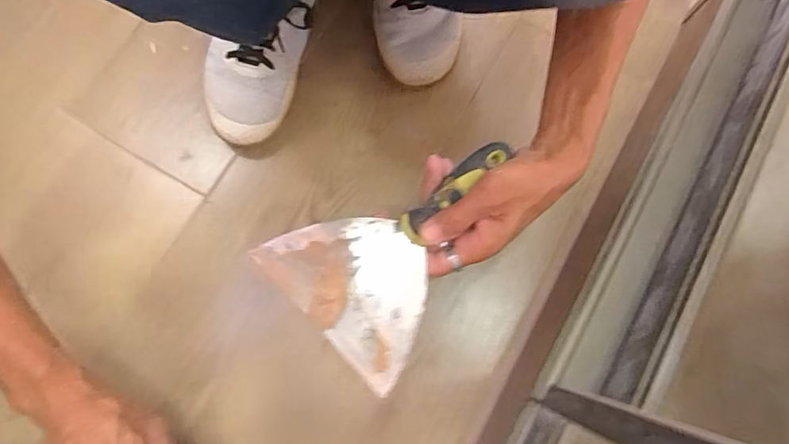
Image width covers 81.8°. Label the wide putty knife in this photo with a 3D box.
[{"bbox_3d":[0.011,0.011,0.355,0.195,0.018,0.134,-43,81,-9],"label":"wide putty knife"}]

